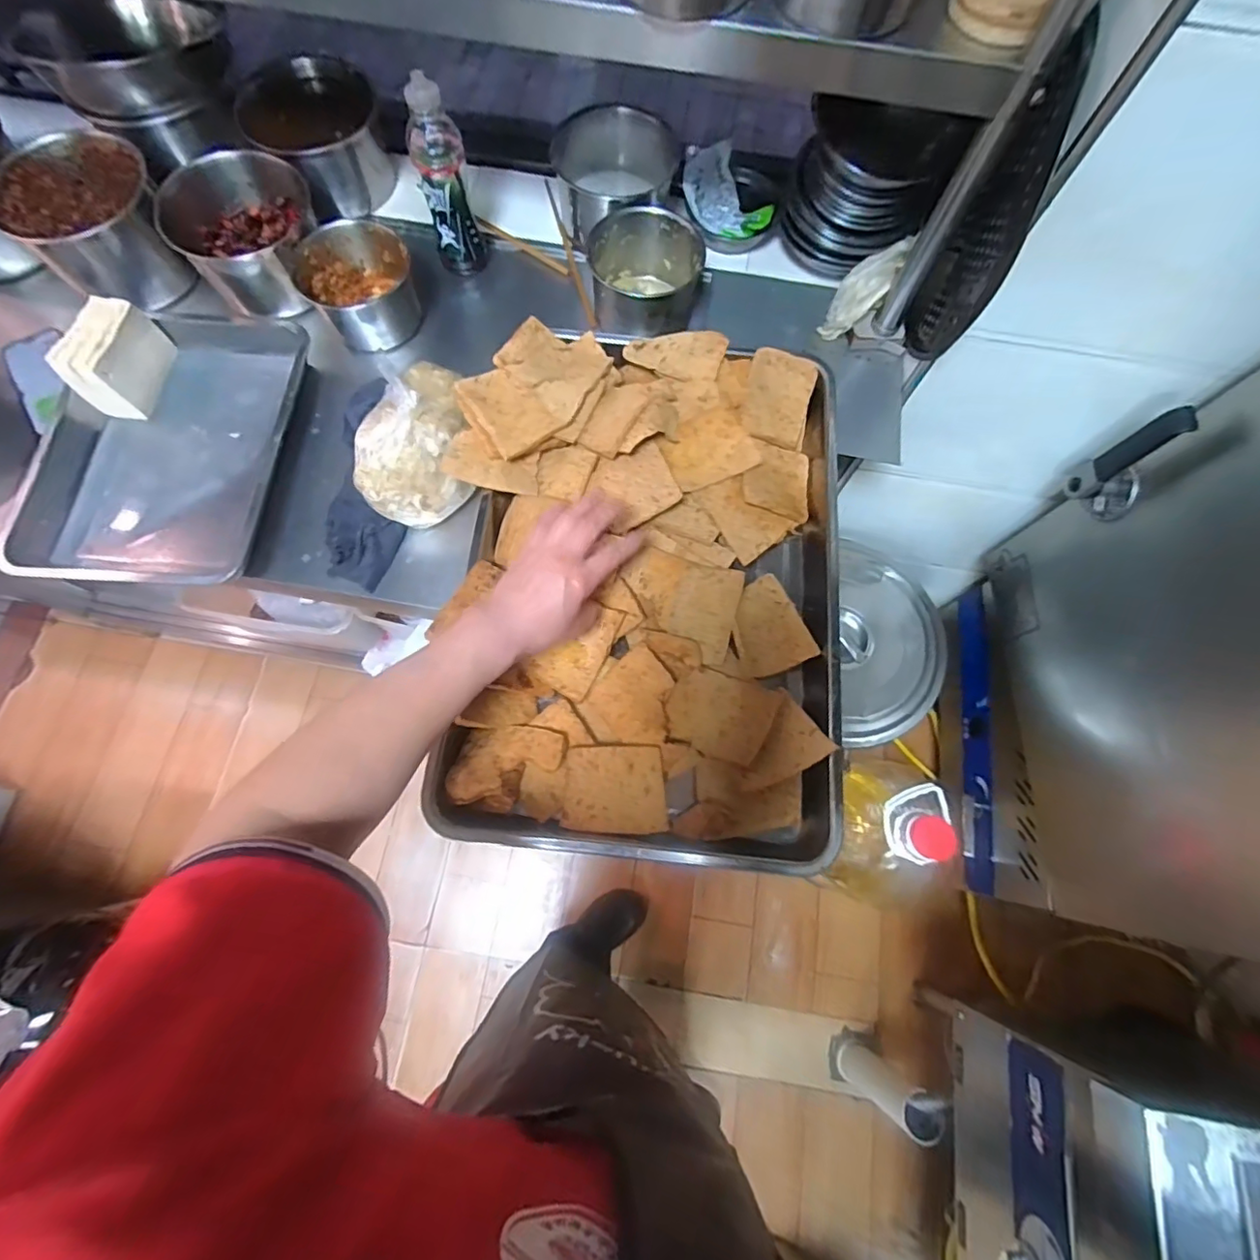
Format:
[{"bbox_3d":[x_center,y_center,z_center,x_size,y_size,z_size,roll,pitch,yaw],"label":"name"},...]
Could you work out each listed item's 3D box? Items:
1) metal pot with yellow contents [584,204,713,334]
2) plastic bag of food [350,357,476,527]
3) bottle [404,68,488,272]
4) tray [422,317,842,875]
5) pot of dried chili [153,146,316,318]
[{"bbox_3d":[0.020,-0.502,0.805,0.154,0.099,0.143,1,73,-2],"label":"metal pot with yellow contents"},{"bbox_3d":[-0.260,-0.222,0.691,0.130,0.135,0.149,-3,73,-3],"label":"plastic bag of food"},{"bbox_3d":[-0.251,-0.604,0.776,0.067,0.229,0.055,-13,74,-6],"label":"bottle"},{"bbox_3d":[0.022,-0.063,0.609,0.411,0.068,0.581,2,73,-1],"label":"tray"},{"bbox_3d":[-0.532,-0.552,0.799,0.190,0.127,0.187,-37,78,-12],"label":"pot of dried chili"}]

